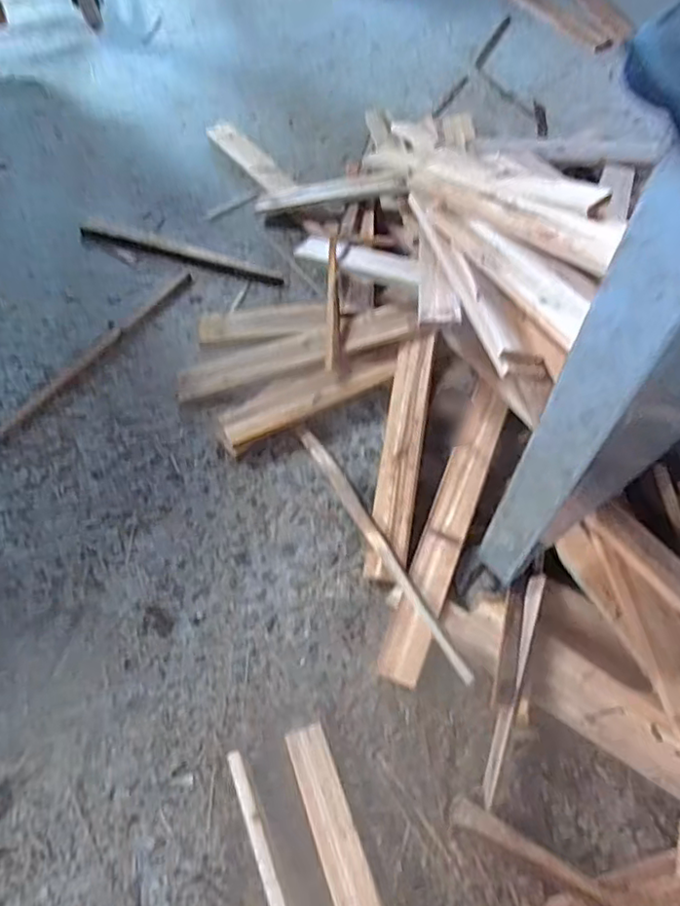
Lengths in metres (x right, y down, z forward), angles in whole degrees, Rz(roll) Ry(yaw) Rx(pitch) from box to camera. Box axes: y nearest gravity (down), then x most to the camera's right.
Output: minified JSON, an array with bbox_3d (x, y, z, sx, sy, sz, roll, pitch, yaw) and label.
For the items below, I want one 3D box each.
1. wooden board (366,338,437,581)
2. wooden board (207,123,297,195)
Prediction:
[{"bbox_3d":[0.099,-0.002,0.995,0.068,0.020,0.410,3,72,24],"label":"wooden board"},{"bbox_3d":[-0.202,-0.670,1.387,0.070,0.017,0.298,-33,65,-14],"label":"wooden board"}]

